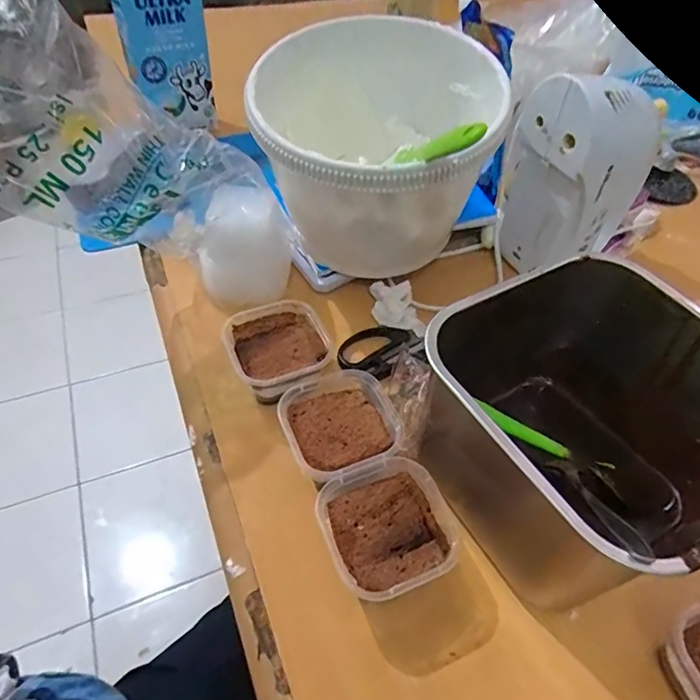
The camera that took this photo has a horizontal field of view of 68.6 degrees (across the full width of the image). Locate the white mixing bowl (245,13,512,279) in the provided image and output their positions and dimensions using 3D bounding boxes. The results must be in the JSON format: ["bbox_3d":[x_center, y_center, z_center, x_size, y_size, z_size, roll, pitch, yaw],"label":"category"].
[{"bbox_3d":[0.017,-0.161,0.454,0.195,0.163,0.189,1,48,-2],"label":"white mixing bowl"}]

